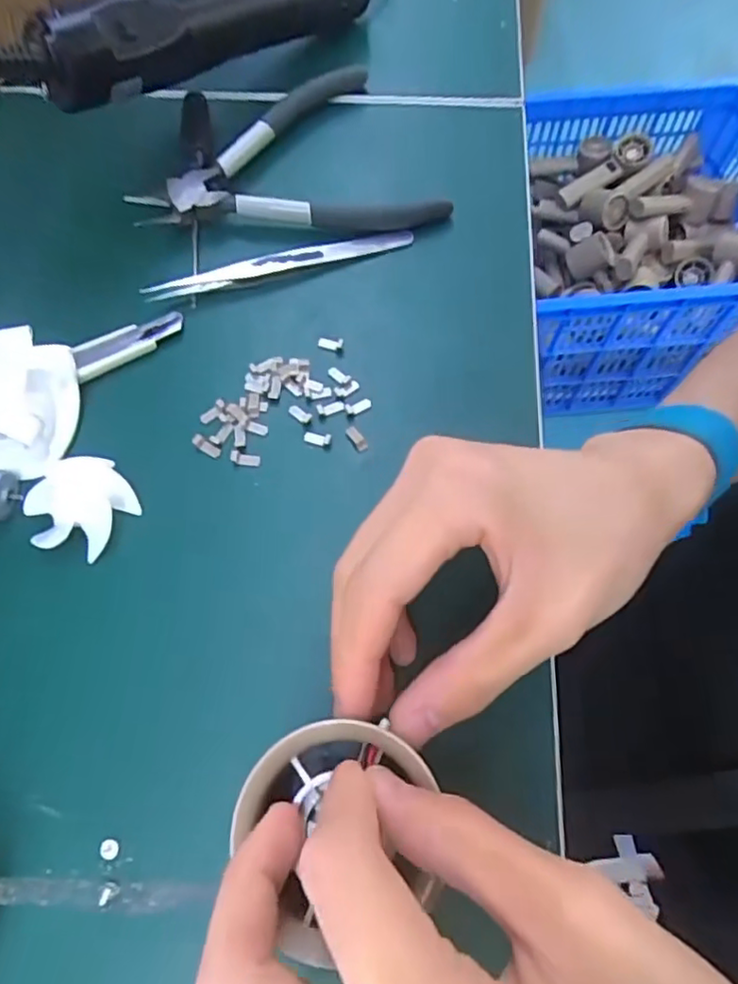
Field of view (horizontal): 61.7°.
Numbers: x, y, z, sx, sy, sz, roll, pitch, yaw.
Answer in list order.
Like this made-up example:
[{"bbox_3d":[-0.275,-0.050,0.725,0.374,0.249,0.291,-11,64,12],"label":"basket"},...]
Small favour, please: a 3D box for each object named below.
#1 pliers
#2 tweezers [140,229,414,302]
[{"bbox_3d":[-0.038,-0.175,0.317,0.148,0.024,0.100,-2,66,0],"label":"pliers"},{"bbox_3d":[-0.041,-0.109,0.295,0.129,0.010,0.012,-19,67,-7],"label":"tweezers"}]

